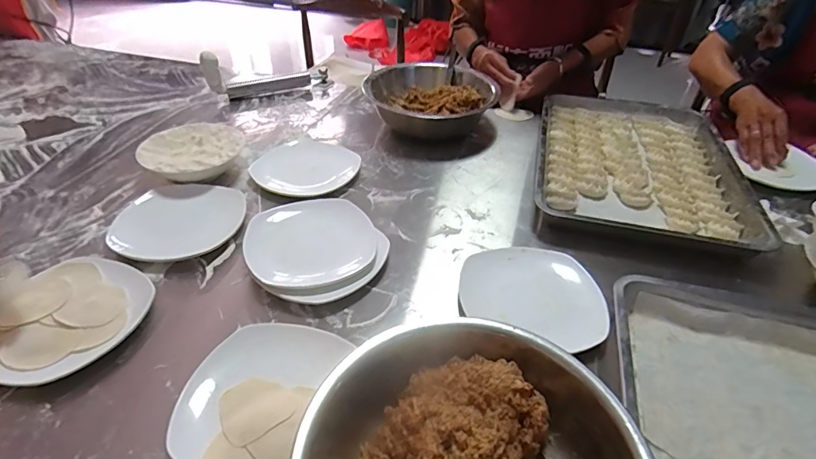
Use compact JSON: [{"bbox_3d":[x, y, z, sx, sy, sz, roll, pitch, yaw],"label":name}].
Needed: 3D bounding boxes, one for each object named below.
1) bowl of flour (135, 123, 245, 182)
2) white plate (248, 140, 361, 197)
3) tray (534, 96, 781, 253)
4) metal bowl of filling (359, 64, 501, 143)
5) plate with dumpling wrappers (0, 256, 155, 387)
[{"bbox_3d":[-0.382,-0.130,0.819,0.167,0.060,0.176,1,37,-1],"label":"bowl of flour"},{"bbox_3d":[-0.188,-0.111,0.827,0.178,0.031,0.163,0,40,0],"label":"white plate"},{"bbox_3d":[0.424,-0.133,0.859,0.342,0.043,0.476,10,41,11],"label":"tray"},{"bbox_3d":[0.051,-0.271,0.979,0.260,0.090,0.244,0,40,0],"label":"metal bowl of filling"},{"bbox_3d":[-0.418,0.103,0.552,0.176,0.032,0.180,0,40,0],"label":"plate with dumpling wrappers"}]

